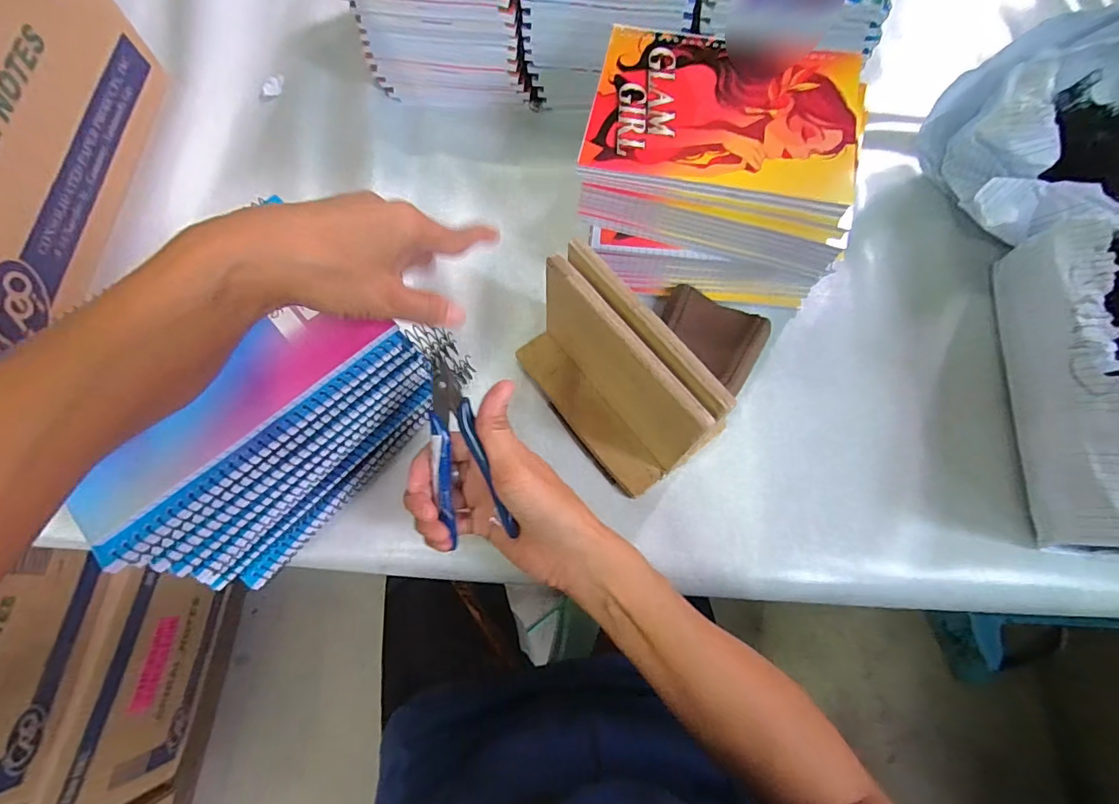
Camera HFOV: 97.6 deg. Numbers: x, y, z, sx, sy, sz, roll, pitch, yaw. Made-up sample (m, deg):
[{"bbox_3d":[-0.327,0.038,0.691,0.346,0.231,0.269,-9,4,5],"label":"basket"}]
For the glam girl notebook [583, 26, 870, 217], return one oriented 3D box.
[{"bbox_3d":[0.127,-0.223,0.376,0.199,0.012,0.150,13,71,4],"label":"glam girl notebook"}]

